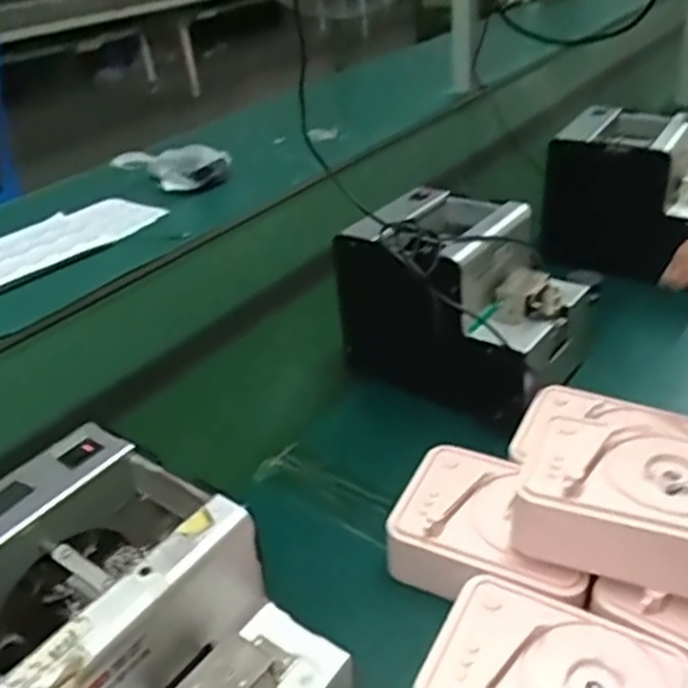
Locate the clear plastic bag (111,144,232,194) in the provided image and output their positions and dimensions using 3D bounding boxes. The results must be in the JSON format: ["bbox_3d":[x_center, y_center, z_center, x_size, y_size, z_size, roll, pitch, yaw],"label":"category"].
[{"bbox_3d":[-0.284,-0.278,1.206,0.192,0.070,0.089,-5,33,2],"label":"clear plastic bag"}]

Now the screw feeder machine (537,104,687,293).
[{"bbox_3d":[0.328,-0.168,0.820,0.184,0.145,0.125,12,37,27],"label":"screw feeder machine"}]

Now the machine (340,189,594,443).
[{"bbox_3d":[0.105,-0.039,0.643,0.189,0.149,0.139,16,39,31],"label":"machine"}]

